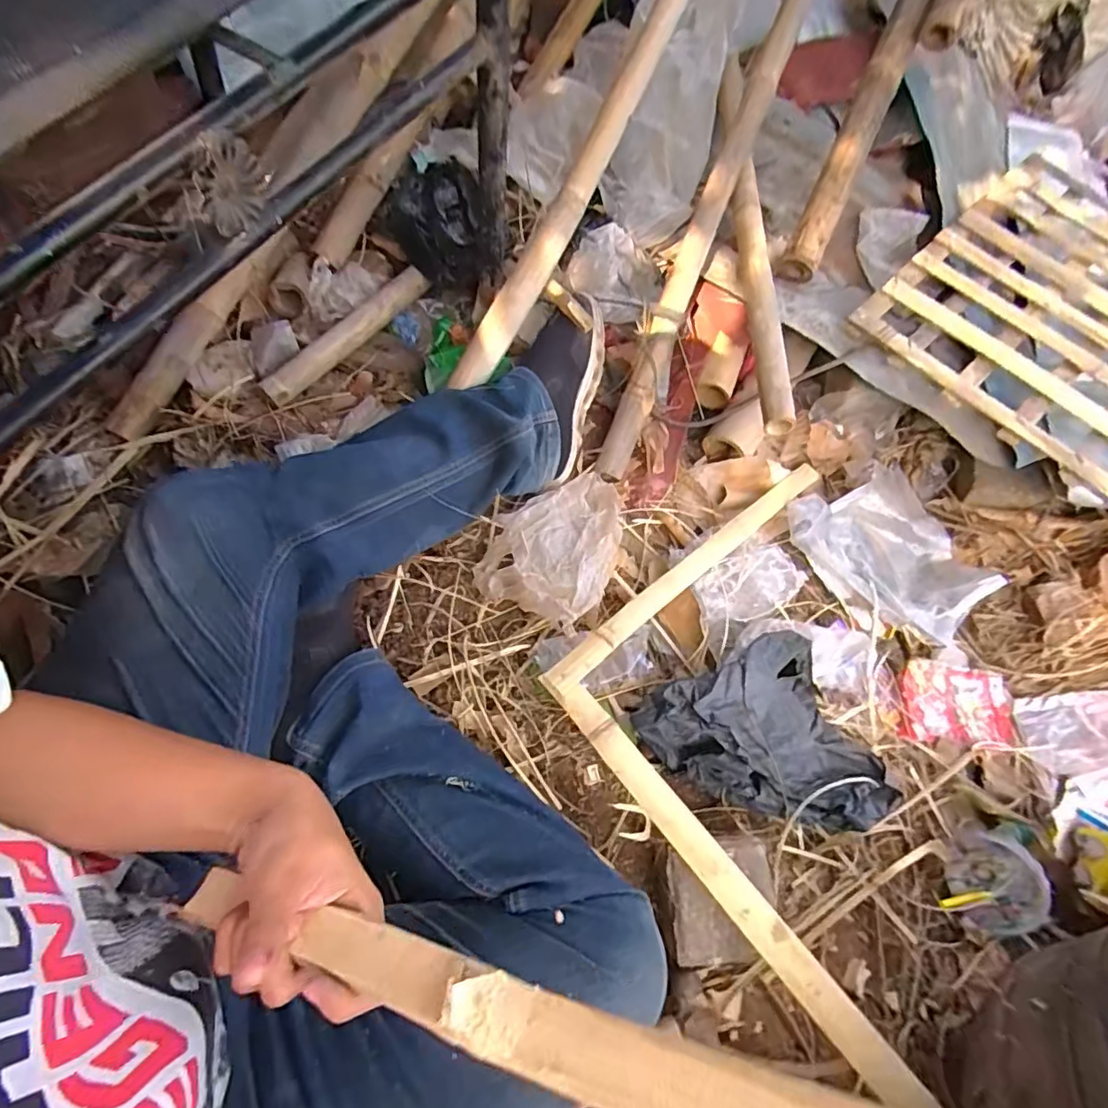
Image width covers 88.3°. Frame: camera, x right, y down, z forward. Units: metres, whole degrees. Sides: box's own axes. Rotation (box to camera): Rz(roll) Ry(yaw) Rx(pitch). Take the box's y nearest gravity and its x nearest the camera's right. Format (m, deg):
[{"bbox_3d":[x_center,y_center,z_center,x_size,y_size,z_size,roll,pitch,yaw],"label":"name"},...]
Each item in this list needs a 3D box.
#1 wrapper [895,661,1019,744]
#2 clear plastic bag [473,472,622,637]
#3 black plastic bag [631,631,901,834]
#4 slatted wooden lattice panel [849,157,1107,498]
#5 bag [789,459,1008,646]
[{"bbox_3d":[0.504,0.189,0.722,0.175,0.037,0.104,4,63,-6],"label":"wrapper"},{"bbox_3d":[0.011,-0.017,0.715,0.150,0.033,0.207,31,64,8],"label":"clear plastic bag"},{"bbox_3d":[0.227,0.213,0.607,0.217,0.043,0.213,-21,68,-17],"label":"black plastic bag"},{"bbox_3d":[0.785,-0.320,0.822,0.559,0.041,0.517,-37,72,-19],"label":"slatted wooden lattice panel"},{"bbox_3d":[0.473,-0.002,0.798,0.234,0.049,0.248,-26,70,-19],"label":"bag"}]

